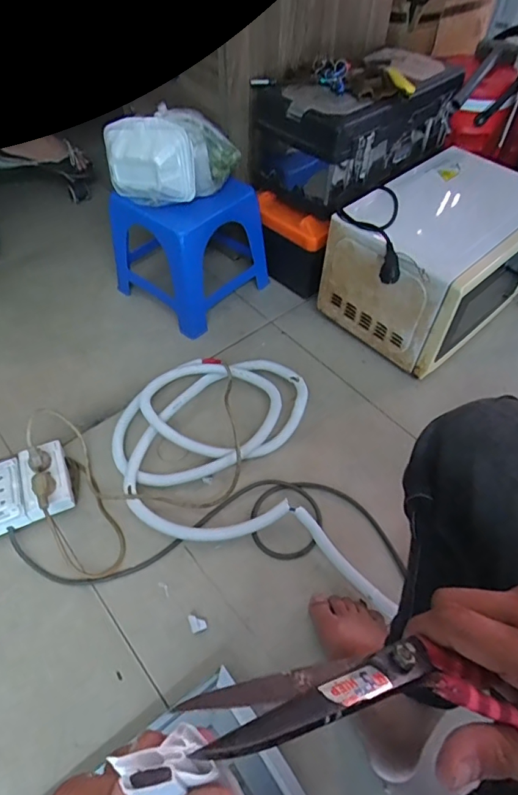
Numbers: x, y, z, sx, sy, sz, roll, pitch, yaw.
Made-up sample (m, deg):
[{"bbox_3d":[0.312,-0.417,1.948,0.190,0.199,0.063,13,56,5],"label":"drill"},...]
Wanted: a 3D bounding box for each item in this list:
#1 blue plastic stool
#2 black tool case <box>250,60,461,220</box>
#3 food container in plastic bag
[{"bbox_3d":[-0.158,-0.346,1.083,0.260,0.264,0.255,33,58,23],"label":"blue plastic stool"},{"bbox_3d":[0.218,-0.614,1.068,0.445,0.197,0.271,-38,61,-26],"label":"black tool case"},{"bbox_3d":[-0.163,-0.476,0.939,0.256,0.123,0.145,-19,55,-14],"label":"food container in plastic bag"}]

